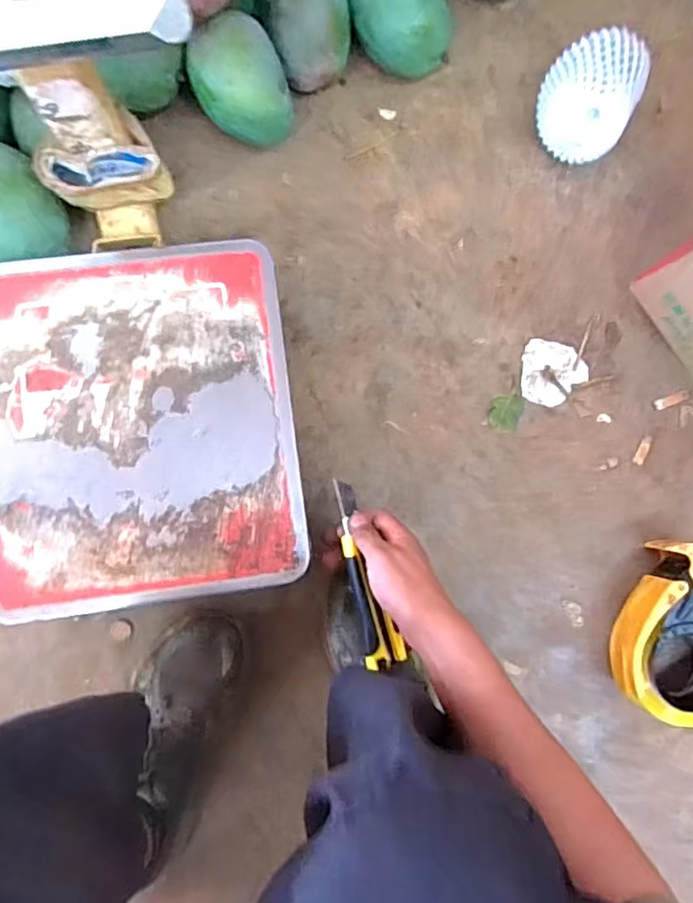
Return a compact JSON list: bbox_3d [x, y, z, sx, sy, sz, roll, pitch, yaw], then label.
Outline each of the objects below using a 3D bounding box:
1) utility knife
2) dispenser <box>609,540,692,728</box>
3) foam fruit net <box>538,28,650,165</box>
[{"bbox_3d":[0.017,0.111,0.550,0.036,0.026,0.170,-13,81,-3],"label":"utility knife"},{"bbox_3d":[0.340,0.183,0.616,0.103,0.064,0.173,7,84,-1],"label":"dispenser"},{"bbox_3d":[0.270,-0.398,0.667,0.099,0.088,0.126,29,85,0],"label":"foam fruit net"}]

